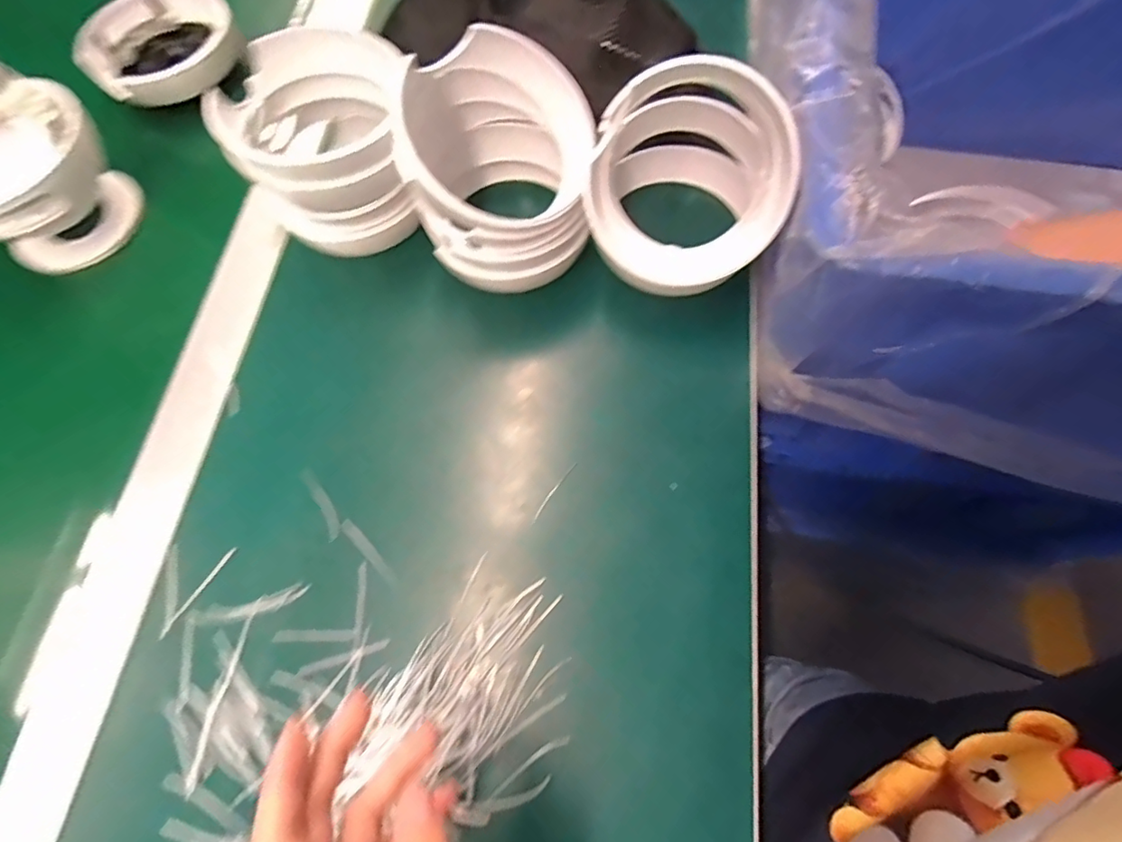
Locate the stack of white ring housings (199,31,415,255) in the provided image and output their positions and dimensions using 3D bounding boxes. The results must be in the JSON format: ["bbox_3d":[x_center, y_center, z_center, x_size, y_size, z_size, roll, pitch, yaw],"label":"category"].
[{"bbox_3d":[-0.159,-0.185,0.383,0.114,0.102,0.116,4,70,2],"label":"stack of white ring housings"}]

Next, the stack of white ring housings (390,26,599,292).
[{"bbox_3d":[-0.030,-0.161,0.359,0.102,0.101,0.115,5,70,2],"label":"stack of white ring housings"}]

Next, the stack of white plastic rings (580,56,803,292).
[{"bbox_3d":[0.071,-0.156,0.345,0.107,0.116,0.120,7,71,3],"label":"stack of white plastic rings"}]

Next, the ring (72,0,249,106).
[{"bbox_3d":[-0.337,-0.318,0.468,0.124,0.036,0.093,-26,72,-8],"label":"ring"}]

